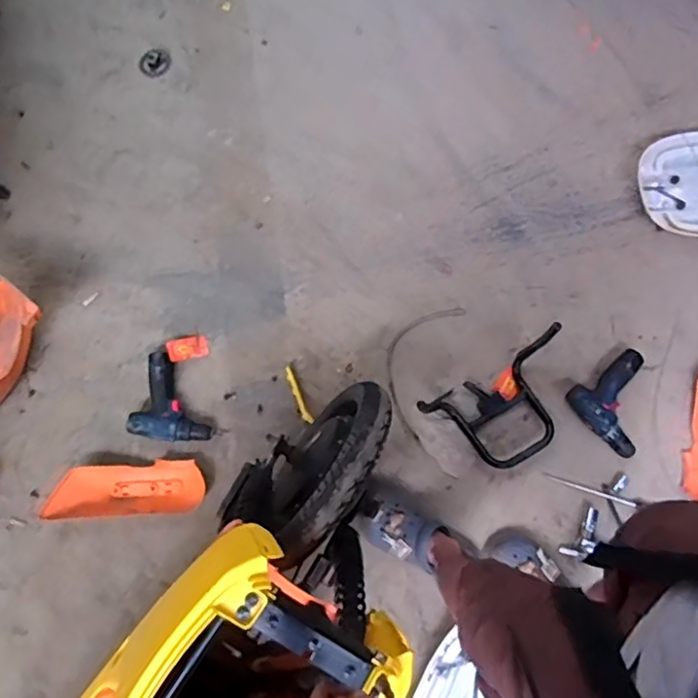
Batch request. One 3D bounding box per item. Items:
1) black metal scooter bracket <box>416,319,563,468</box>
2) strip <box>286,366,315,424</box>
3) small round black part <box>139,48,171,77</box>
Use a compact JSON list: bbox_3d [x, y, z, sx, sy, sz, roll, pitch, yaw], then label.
[{"bbox_3d":[0.321,0.131,1.190,0.326,0.134,0.211,-27,78,-4],"label":"black metal scooter bracket"},{"bbox_3d":[-0.112,0.102,1.281,0.022,0.008,0.135,-24,77,-5],"label":"strip"},{"bbox_3d":[-0.495,-0.731,1.478,0.082,0.009,0.075,0,76,1],"label":"small round black part"}]

